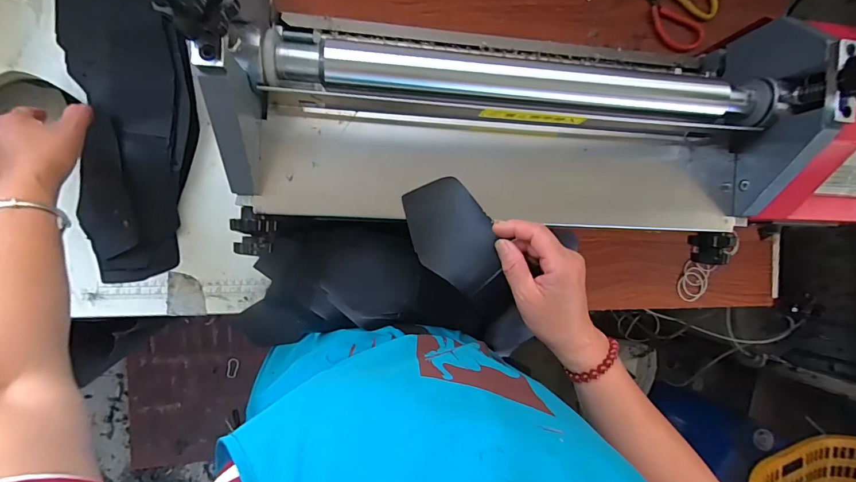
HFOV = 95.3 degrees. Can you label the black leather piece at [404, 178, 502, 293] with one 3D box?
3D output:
[{"bbox_3d":[0.023,-0.006,0.374,0.072,0.008,0.108,-39,85,8],"label":"black leather piece"}]

